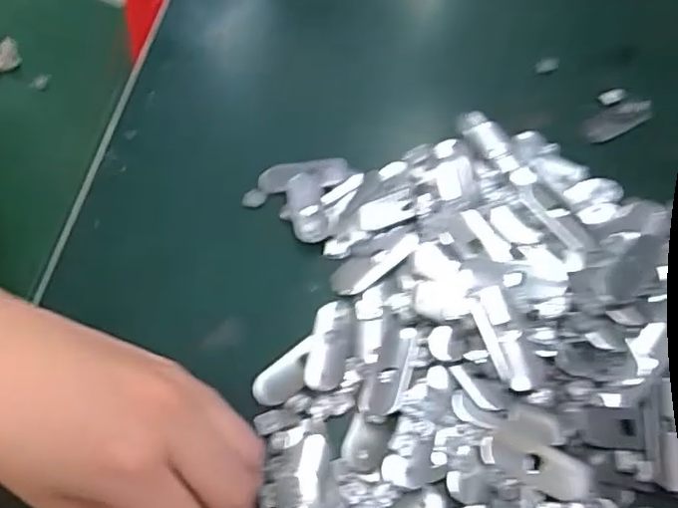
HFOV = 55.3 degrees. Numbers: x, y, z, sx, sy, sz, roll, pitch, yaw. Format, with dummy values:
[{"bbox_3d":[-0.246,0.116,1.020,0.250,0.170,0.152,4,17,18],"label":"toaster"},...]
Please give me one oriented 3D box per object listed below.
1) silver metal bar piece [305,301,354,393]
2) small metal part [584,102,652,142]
[{"bbox_3d":[-0.005,0.045,0.323,0.019,0.006,0.049,7,57,7],"label":"silver metal bar piece"},{"bbox_3d":[0.177,-0.086,0.412,0.051,0.004,0.019,-25,59,-14],"label":"small metal part"}]

